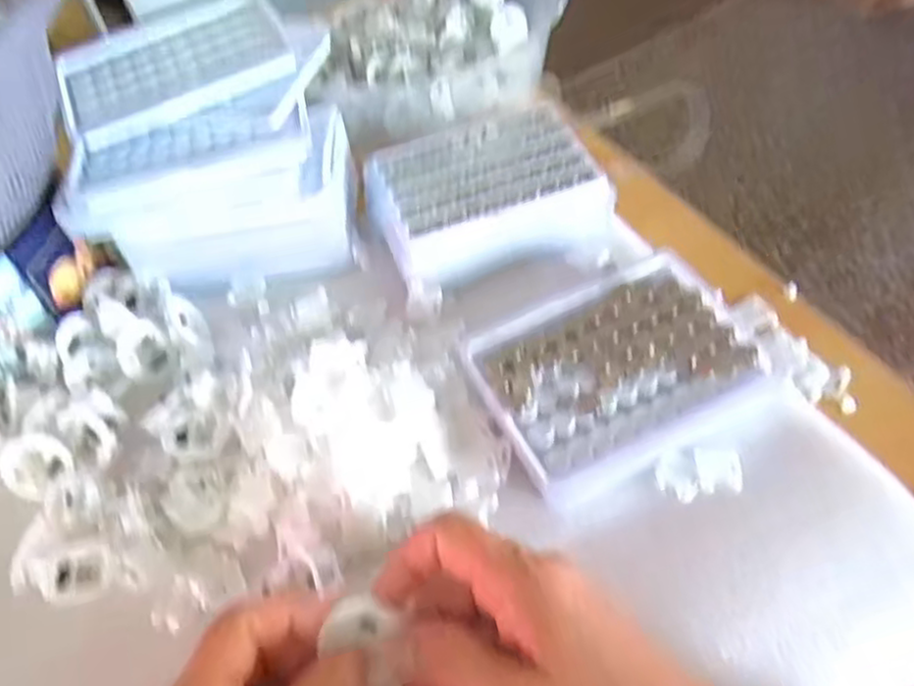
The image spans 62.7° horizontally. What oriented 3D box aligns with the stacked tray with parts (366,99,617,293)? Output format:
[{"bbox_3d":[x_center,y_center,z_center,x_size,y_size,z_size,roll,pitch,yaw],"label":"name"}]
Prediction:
[{"bbox_3d":[0.016,-0.093,0.451,0.130,0.029,0.101,-18,55,-7],"label":"stacked tray with parts"}]

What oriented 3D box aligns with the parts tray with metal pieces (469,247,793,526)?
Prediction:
[{"bbox_3d":[0.082,0.013,0.376,0.138,0.030,0.104,-28,56,-13],"label":"parts tray with metal pieces"}]

